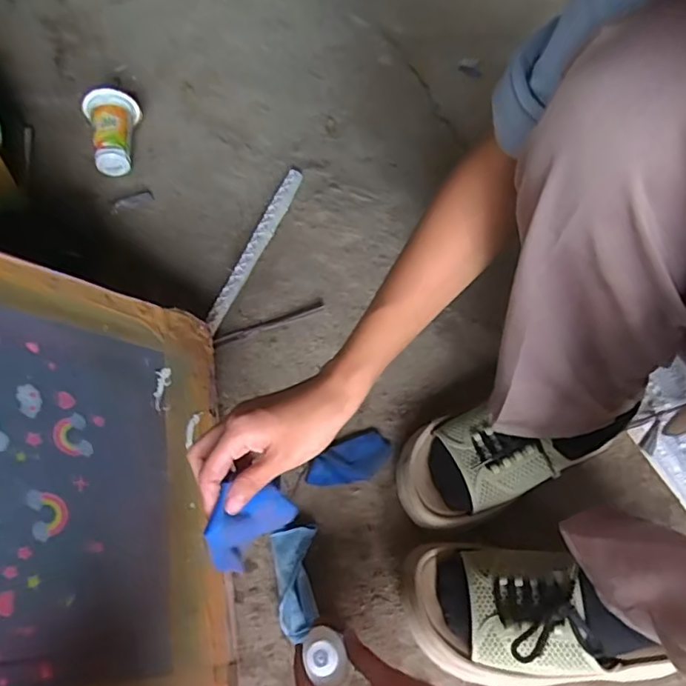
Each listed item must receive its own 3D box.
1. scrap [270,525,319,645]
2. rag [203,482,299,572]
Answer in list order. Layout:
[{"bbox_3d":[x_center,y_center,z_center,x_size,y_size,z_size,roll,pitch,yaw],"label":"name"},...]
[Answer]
[{"bbox_3d":[-0.038,0.204,0.474,0.038,0.017,0.087,-6,59,-9],"label":"scrap"},{"bbox_3d":[-0.068,0.121,0.383,0.036,0.053,0.066,39,63,18],"label":"rag"}]

